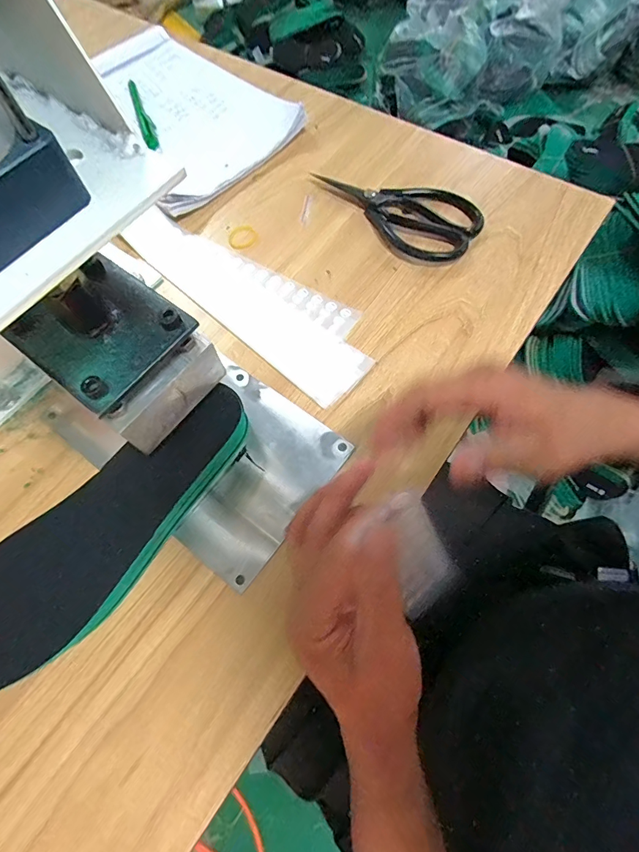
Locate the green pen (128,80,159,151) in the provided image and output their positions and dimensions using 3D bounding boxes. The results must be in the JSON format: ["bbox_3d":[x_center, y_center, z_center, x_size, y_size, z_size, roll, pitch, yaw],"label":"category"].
[{"bbox_3d":[-0.215,-0.380,0.517,0.017,0.012,0.144,-20,68,-5],"label":"green pen"}]

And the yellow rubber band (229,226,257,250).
[{"bbox_3d":[-0.081,-0.199,0.445,0.030,0.005,0.028,-1,67,3],"label":"yellow rubber band"}]

